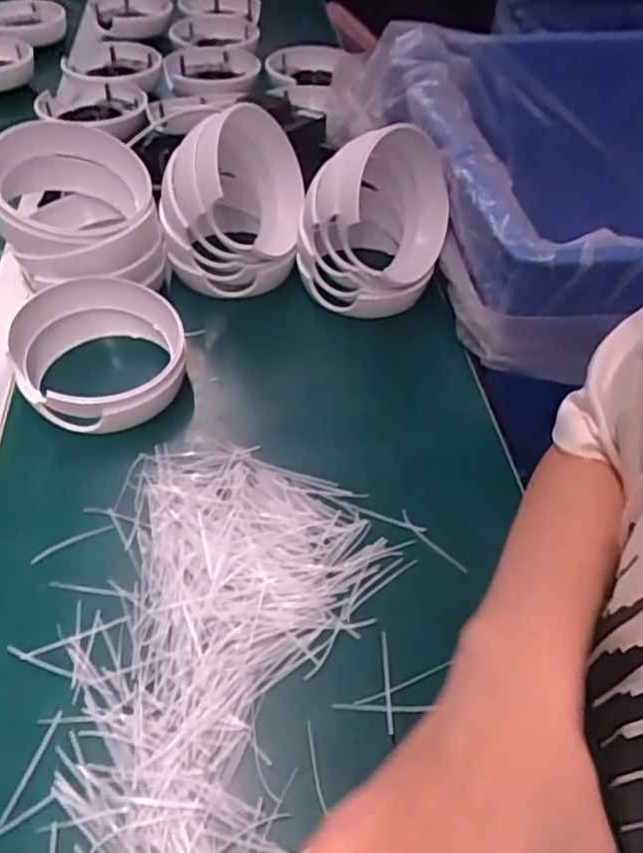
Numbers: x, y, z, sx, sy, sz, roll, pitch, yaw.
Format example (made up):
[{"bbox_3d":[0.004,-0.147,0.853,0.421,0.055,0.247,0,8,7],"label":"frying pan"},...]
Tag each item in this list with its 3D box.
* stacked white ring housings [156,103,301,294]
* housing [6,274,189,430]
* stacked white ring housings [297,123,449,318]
[{"bbox_3d":[-0.075,-0.195,0.551,0.111,0.125,0.122,1,48,-1],"label":"stacked white ring housings"},{"bbox_3d":[-0.161,-0.051,0.467,0.121,0.055,0.117,-22,53,-20],"label":"housing"},{"bbox_3d":[0.045,-0.180,0.539,0.114,0.132,0.138,11,49,8],"label":"stacked white ring housings"}]

